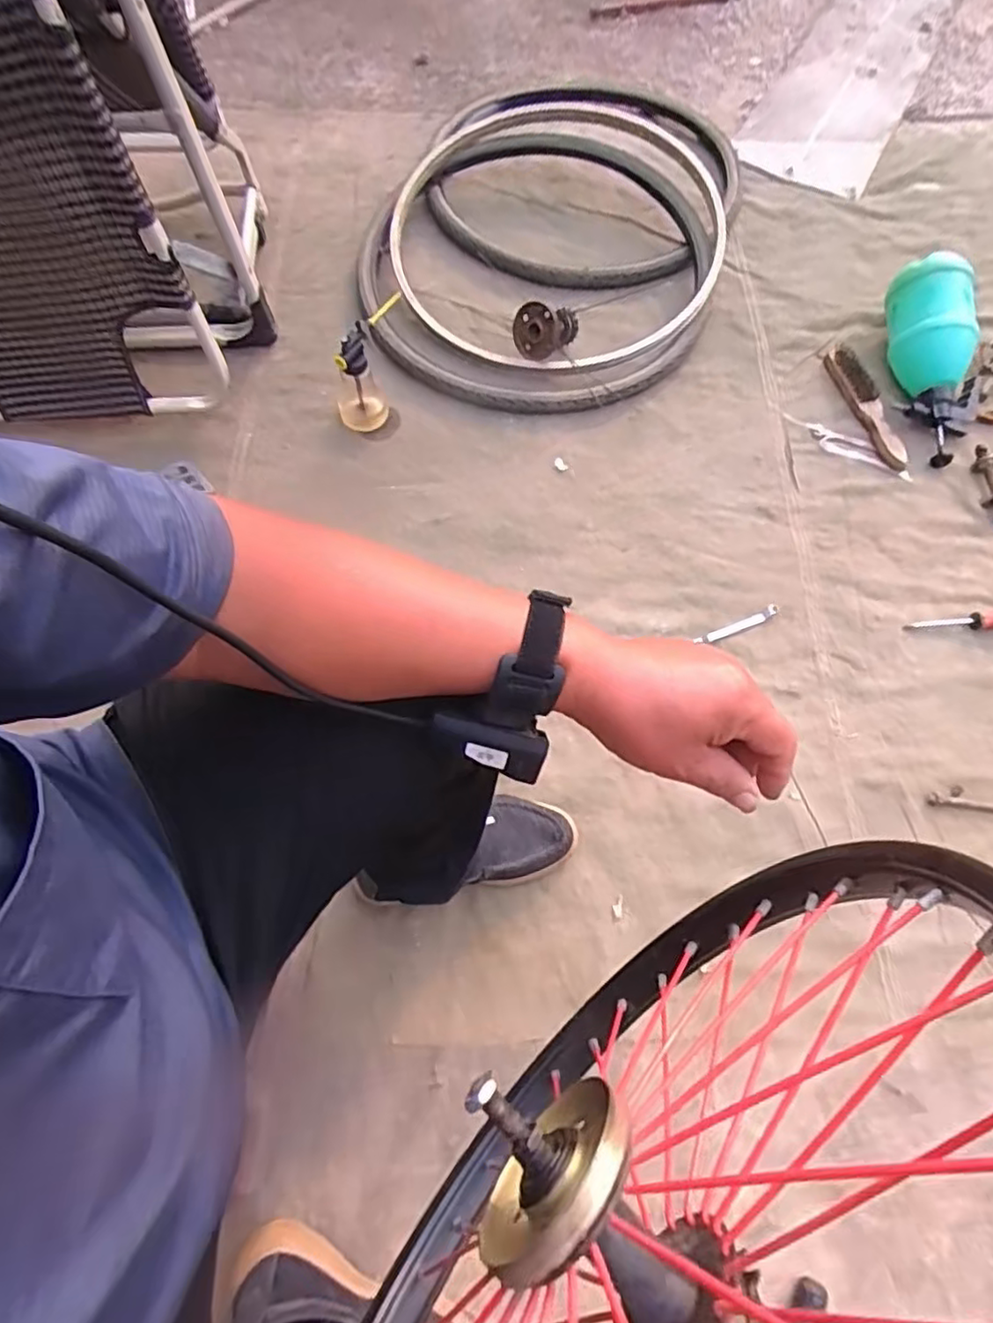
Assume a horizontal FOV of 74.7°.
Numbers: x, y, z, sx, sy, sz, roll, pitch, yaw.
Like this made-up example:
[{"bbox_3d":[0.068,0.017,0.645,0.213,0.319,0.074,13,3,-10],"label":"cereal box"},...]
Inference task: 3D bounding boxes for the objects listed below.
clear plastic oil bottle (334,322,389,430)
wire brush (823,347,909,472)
[{"bbox_3d":[-0.227,-0.453,1.049,0.083,0.152,0.079,-15,69,-3],"label":"clear plastic oil bottle"},{"bbox_3d":[0.617,-0.429,1.089,0.049,0.024,0.257,-11,69,-2],"label":"wire brush"}]

